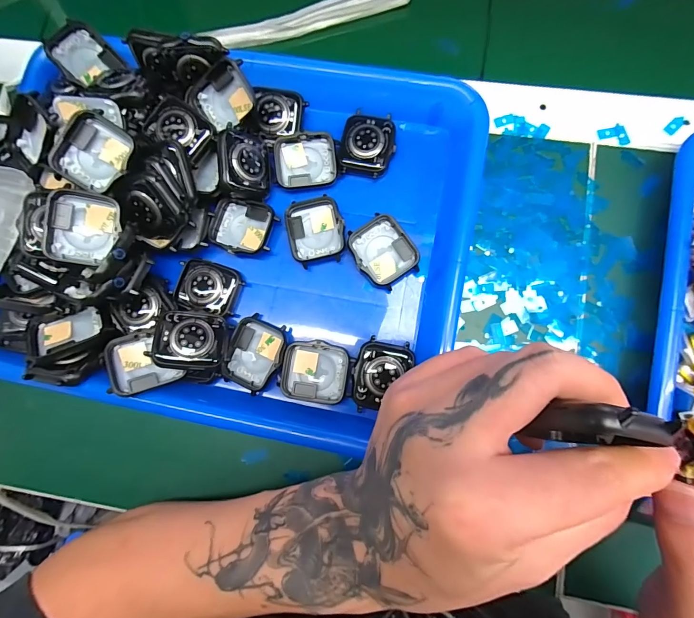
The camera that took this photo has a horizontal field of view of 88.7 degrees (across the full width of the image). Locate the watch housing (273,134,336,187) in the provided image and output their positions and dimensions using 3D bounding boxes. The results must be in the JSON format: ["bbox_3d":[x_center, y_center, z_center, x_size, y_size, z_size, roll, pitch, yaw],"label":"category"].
[{"bbox_3d":[-0.029,-0.106,0.254,0.042,0.013,0.033,-5,82,4],"label":"watch housing"}]

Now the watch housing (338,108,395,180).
[{"bbox_3d":[0.015,-0.118,0.252,0.037,0.012,0.044,9,83,6],"label":"watch housing"}]

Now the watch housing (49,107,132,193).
[{"bbox_3d":[-0.155,-0.095,0.217,0.040,0.010,0.043,19,90,-14],"label":"watch housing"}]

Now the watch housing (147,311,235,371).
[{"bbox_3d":[-0.100,0.020,0.227,0.042,0.013,0.037,11,75,-17],"label":"watch housing"}]

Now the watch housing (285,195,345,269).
[{"bbox_3d":[-0.022,-0.055,0.247,0.038,0.010,0.045,-13,81,3],"label":"watch housing"}]

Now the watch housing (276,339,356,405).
[{"bbox_3d":[-0.020,0.042,0.235,0.044,0.011,0.039,8,83,6],"label":"watch housing"}]

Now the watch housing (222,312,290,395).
[{"bbox_3d":[-0.061,0.030,0.238,0.037,0.014,0.046,21,85,8],"label":"watch housing"}]

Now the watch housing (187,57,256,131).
[{"bbox_3d":[-0.083,-0.143,0.241,0.043,0.008,0.034,-24,115,24],"label":"watch housing"}]

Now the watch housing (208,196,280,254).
[{"bbox_3d":[-0.073,-0.058,0.251,0.044,0.011,0.039,8,83,6],"label":"watch housing"}]

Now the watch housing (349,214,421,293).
[{"bbox_3d":[0.025,-0.039,0.243,0.039,0.009,0.045,-36,81,0],"label":"watch housing"}]

